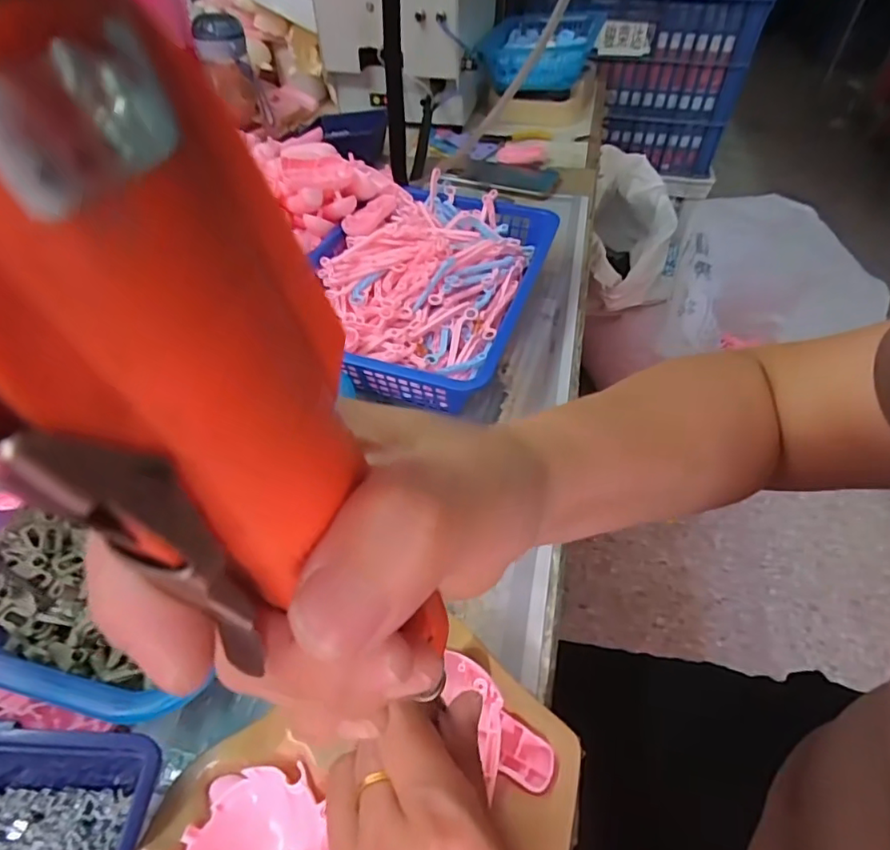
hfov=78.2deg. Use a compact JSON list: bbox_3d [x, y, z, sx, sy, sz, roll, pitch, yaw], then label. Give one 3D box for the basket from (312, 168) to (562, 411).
[{"bbox_3d":[-0.024,-0.131,0.519,0.197,0.071,0.284,15,48,13],"label":"basket"}]

